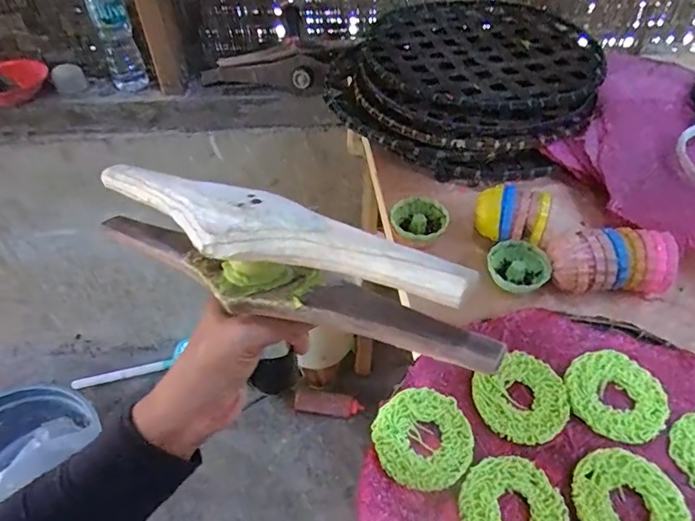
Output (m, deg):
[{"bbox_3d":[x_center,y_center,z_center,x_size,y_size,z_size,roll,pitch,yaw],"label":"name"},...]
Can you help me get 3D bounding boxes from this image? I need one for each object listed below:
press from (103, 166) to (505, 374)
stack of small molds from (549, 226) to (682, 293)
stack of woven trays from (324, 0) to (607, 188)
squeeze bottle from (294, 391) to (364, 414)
[{"bbox_3d":[-0.052,-0.009,0.294,0.290,0.061,0.052,19,50,25],"label":"press"},{"bbox_3d":[0.260,0.004,0.484,0.111,0.056,0.051,1,48,1],"label":"stack of small molds"},{"bbox_3d":[0.177,-0.281,0.729,0.360,0.066,0.425,22,51,18],"label":"stack of woven trays"},{"bbox_3d":[-0.055,0.413,1.395,0.190,0.057,0.042,6,48,5],"label":"squeeze bottle"}]

